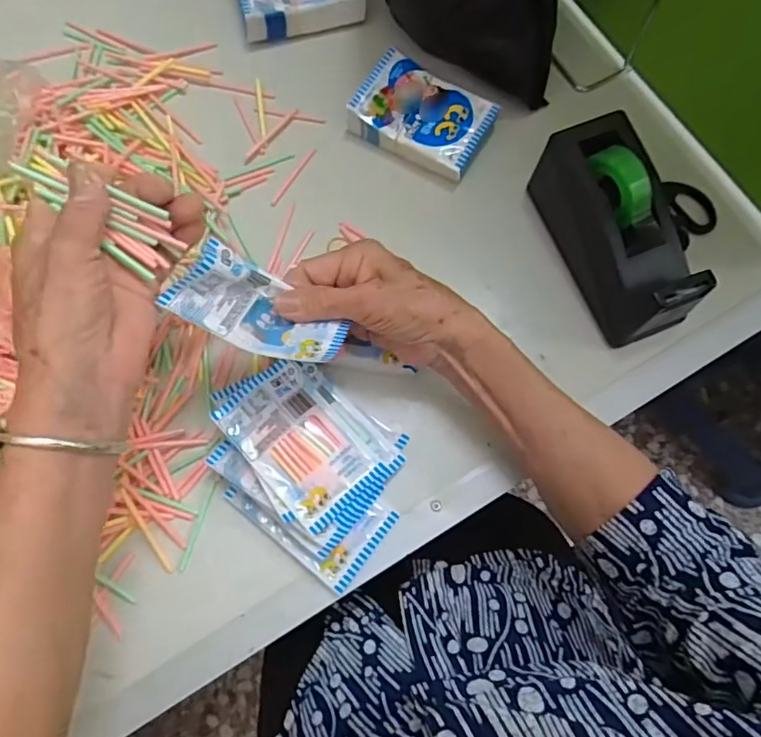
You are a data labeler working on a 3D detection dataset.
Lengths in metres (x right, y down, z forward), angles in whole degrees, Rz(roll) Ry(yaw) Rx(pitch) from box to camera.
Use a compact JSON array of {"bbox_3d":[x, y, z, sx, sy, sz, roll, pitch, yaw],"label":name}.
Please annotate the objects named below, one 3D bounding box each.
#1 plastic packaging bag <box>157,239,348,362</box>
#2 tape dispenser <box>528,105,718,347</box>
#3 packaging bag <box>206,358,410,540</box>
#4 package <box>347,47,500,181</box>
[{"bbox_3d":[-0.070,-0.033,0.327,0.098,0.033,0.048,28,75,-11],"label":"plastic packaging bag"},{"bbox_3d":[0.170,-0.100,0.399,0.063,0.084,0.151,-19,76,-5],"label":"tape dispenser"},{"bbox_3d":[-0.044,0.044,0.378,0.087,0.015,0.105,-40,83,-26],"label":"packaging bag"},{"bbox_3d":[0.035,-0.204,0.456,0.105,0.030,0.070,29,77,7],"label":"package"}]

